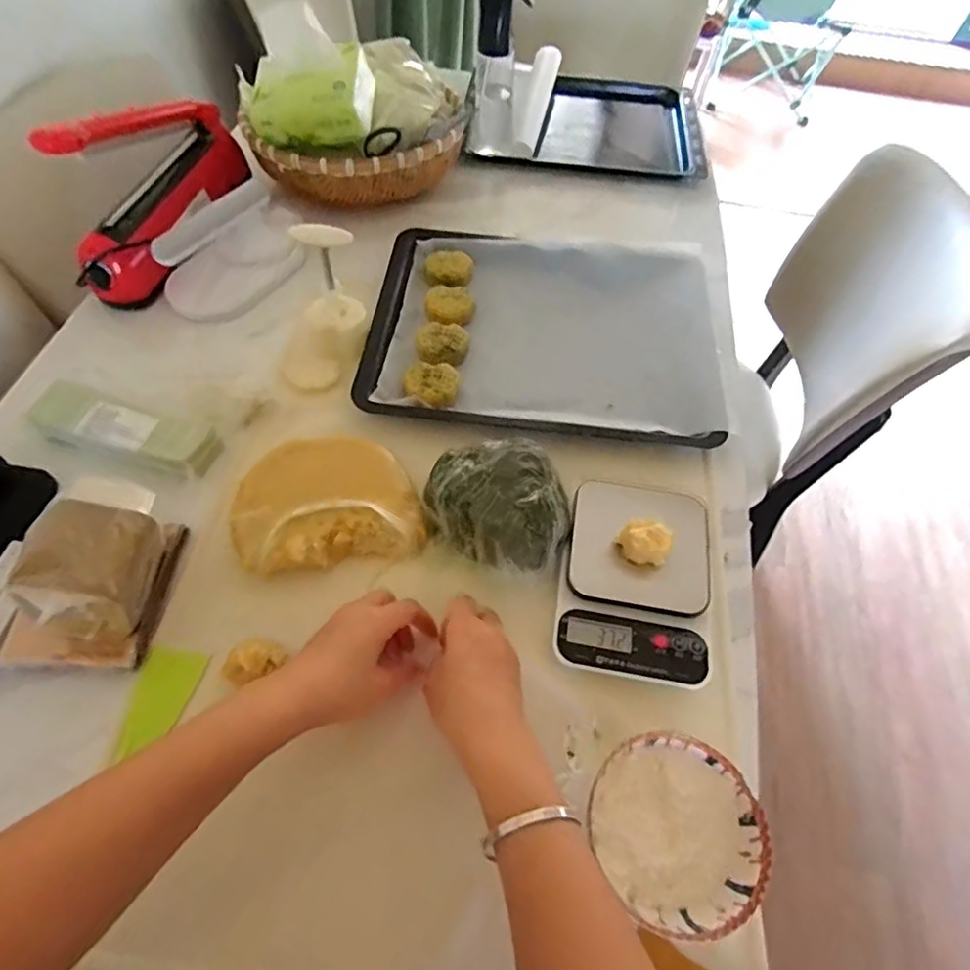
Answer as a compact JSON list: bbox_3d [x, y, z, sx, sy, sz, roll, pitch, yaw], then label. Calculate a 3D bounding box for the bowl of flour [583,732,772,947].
[{"bbox_3d":[0.128,0.238,0.408,0.109,0.058,0.113,1,57,-2],"label":"bowl of flour"}]

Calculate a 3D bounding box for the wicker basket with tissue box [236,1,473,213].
[{"bbox_3d":[-0.169,-0.510,0.778,0.301,0.167,0.218,-14,59,-11],"label":"wicker basket with tissue box"}]

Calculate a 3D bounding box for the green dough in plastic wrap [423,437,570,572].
[{"bbox_3d":[0.010,0.014,0.526,0.115,0.070,0.125,1,57,-2],"label":"green dough in plastic wrap"}]

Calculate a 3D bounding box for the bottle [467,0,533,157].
[{"bbox_3d":[0.016,-0.594,0.830,0.074,0.225,0.050,8,57,3],"label":"bottle"}]

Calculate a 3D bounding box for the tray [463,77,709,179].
[{"bbox_3d":[0.170,-0.618,0.996,0.378,0.034,0.305,5,57,1],"label":"tray"}]

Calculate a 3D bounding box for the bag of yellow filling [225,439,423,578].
[{"bbox_3d":[-0.146,0.012,0.546,0.162,0.030,0.126,-10,58,-9],"label":"bag of yellow filling"}]

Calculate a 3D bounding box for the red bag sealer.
[{"bbox_3d":[-0.397,-0.378,0.705,0.066,0.167,0.303,11,58,5],"label":"red bag sealer"}]

